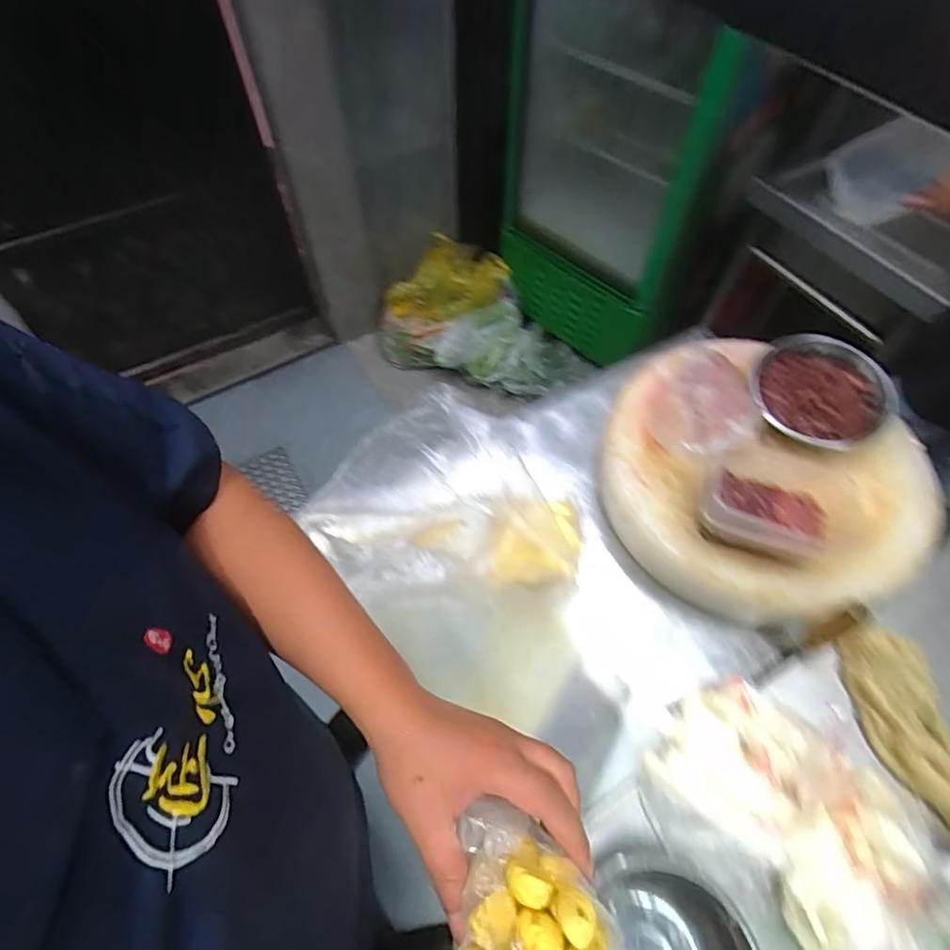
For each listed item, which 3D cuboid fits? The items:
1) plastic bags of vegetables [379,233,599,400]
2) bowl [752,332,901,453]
[{"bbox_3d":[0.035,-0.490,1.726,0.714,0.383,0.287,7,59,4],"label":"plastic bags of vegetables"},{"bbox_3d":[0.480,-0.114,0.727,0.176,0.055,0.174,0,59,0],"label":"bowl"}]

